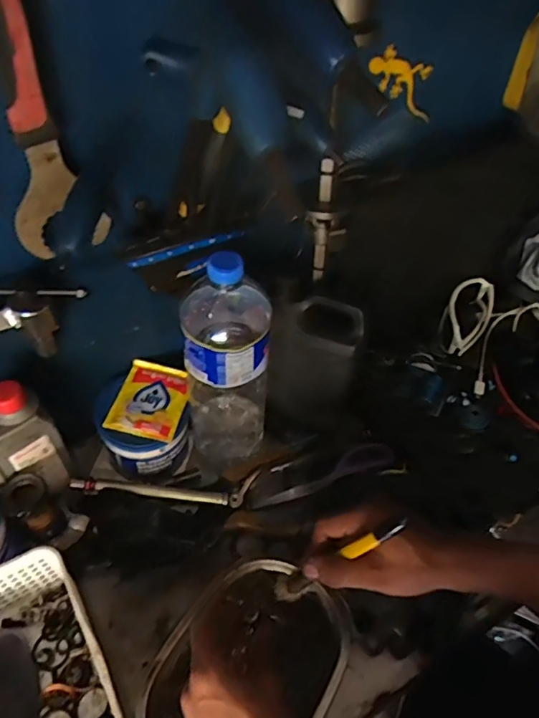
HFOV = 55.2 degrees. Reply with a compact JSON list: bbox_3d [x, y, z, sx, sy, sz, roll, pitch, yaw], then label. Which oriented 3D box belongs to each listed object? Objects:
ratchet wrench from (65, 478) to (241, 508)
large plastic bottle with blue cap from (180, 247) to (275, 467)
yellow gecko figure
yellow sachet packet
[{"bbox_3d":[-0.132,0.158,0.604,0.196,0.021,0.017,4,50,-1],"label":"ratchet wrench"},{"bbox_3d":[-0.045,0.007,0.562,0.088,0.299,0.097,1,51,-3],"label":"large plastic bottle with blue cap"},{"bbox_3d":[0.149,-0.303,0.557,0.114,0.046,0.020,11,37,-47],"label":"yellow gecko figure"},{"bbox_3d":[-0.136,0.047,0.601,0.078,0.012,0.093,13,51,7],"label":"yellow sachet packet"}]

